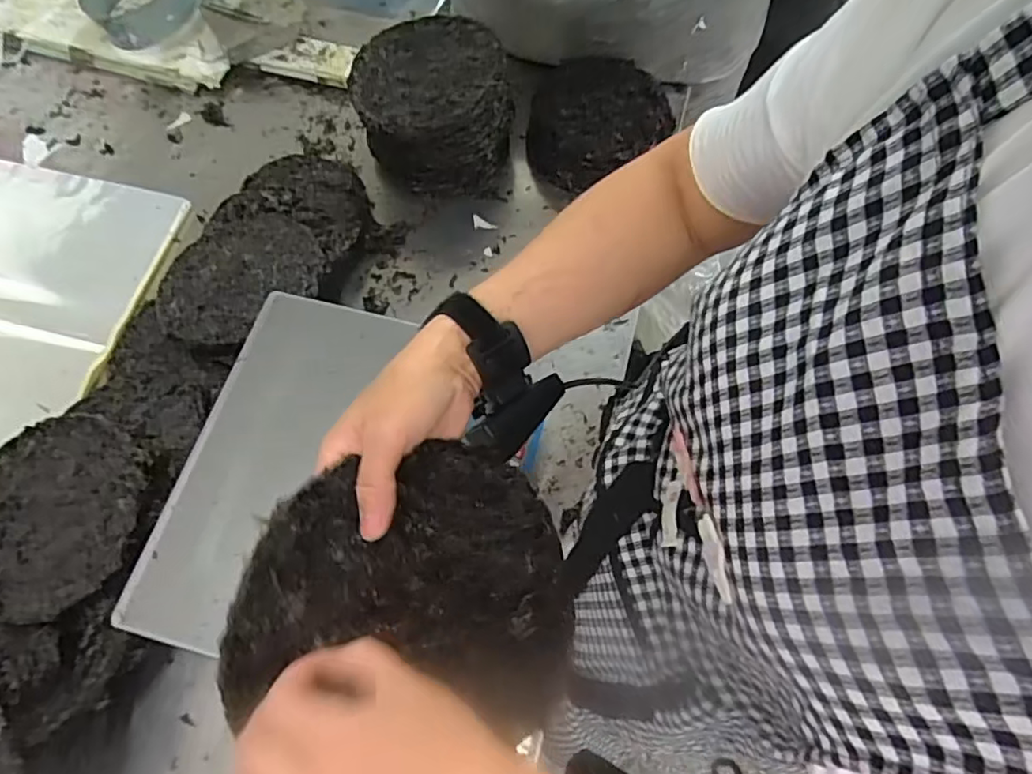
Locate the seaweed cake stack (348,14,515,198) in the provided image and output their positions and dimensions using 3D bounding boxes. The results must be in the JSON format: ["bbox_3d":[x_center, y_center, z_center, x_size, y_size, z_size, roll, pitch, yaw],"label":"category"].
[{"bbox_3d":[-0.115,-0.390,0.891,0.208,0.161,0.208,-15,66,-5],"label":"seaweed cake stack"}]

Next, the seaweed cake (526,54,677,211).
[{"bbox_3d":[0.113,-0.404,0.948,0.208,0.081,0.217,-1,65,2],"label":"seaweed cake"}]

